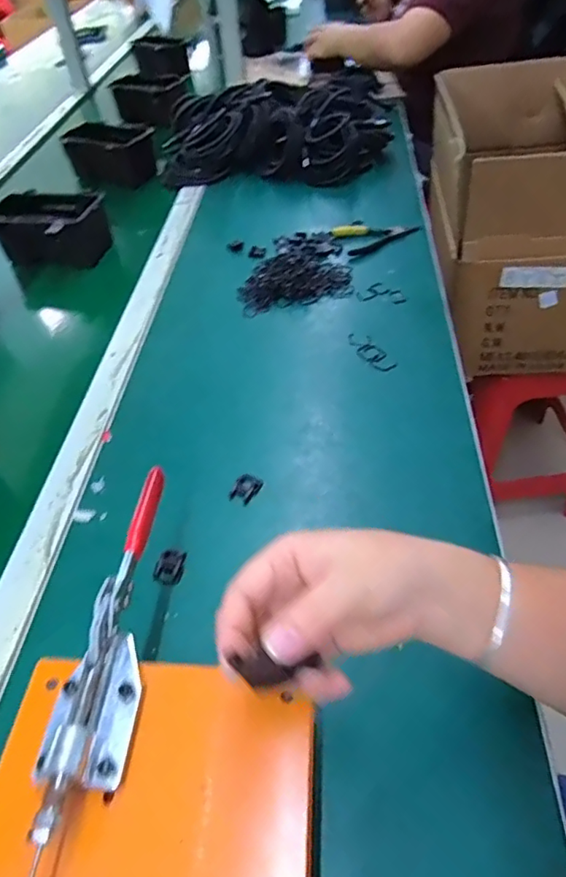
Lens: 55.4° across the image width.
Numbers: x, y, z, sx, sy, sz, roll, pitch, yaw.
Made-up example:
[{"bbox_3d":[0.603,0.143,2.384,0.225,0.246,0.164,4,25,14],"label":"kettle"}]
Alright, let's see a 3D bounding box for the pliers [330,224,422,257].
[{"bbox_3d":[0.156,-0.321,0.832,0.138,0.012,0.076,-16,48,-9],"label":"pliers"}]

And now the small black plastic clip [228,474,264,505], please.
[{"bbox_3d":[-0.036,0.048,0.523,0.022,0.012,0.033,21,53,23],"label":"small black plastic clip"}]

